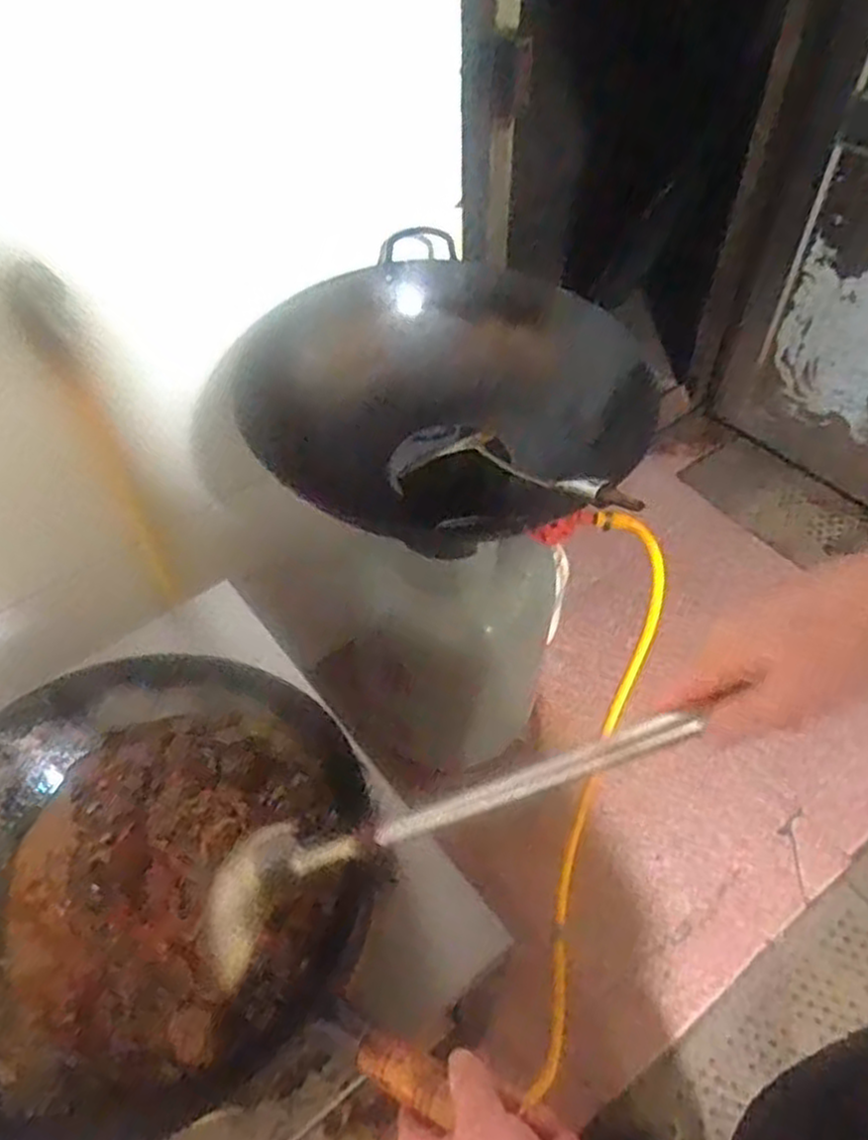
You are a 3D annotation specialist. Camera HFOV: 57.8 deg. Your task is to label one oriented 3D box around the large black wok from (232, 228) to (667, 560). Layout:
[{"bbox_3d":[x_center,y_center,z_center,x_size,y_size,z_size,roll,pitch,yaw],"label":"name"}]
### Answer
[{"bbox_3d":[0.020,-0.216,0.992,0.423,0.182,0.359,22,55,17],"label":"large black wok"}]

